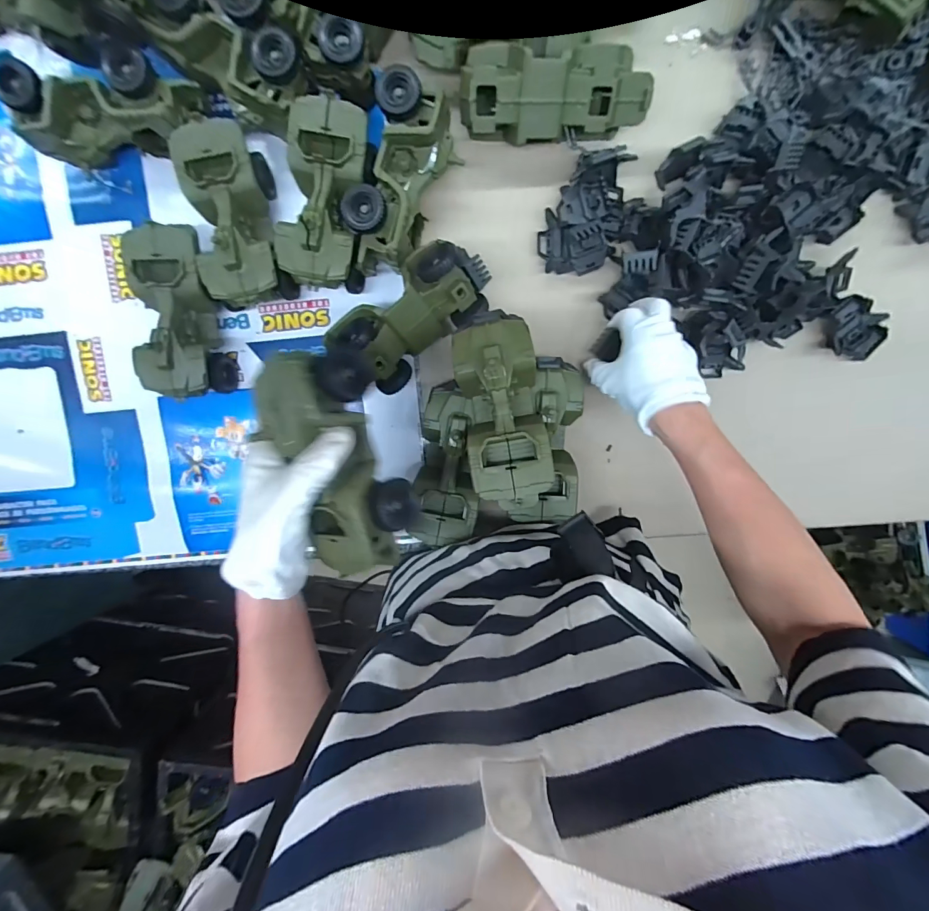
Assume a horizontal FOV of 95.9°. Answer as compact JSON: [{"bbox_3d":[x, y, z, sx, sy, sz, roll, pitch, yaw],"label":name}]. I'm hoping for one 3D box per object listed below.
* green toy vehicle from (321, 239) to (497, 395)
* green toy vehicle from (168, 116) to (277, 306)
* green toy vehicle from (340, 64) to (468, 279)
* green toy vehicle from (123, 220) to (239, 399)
[{"bbox_3d":[-0.057,-0.151,0.463,0.194,0.088,0.094,-39,96,6],"label":"green toy vehicle"},{"bbox_3d":[-0.248,-0.253,0.461,0.085,0.078,0.175,-7,98,2],"label":"green toy vehicle"},{"bbox_3d":[-0.069,-0.285,0.448,0.082,0.073,0.179,21,98,-2],"label":"green toy vehicle"},{"bbox_3d":[-0.316,-0.158,0.472,0.077,0.080,0.178,-4,98,2],"label":"green toy vehicle"}]

